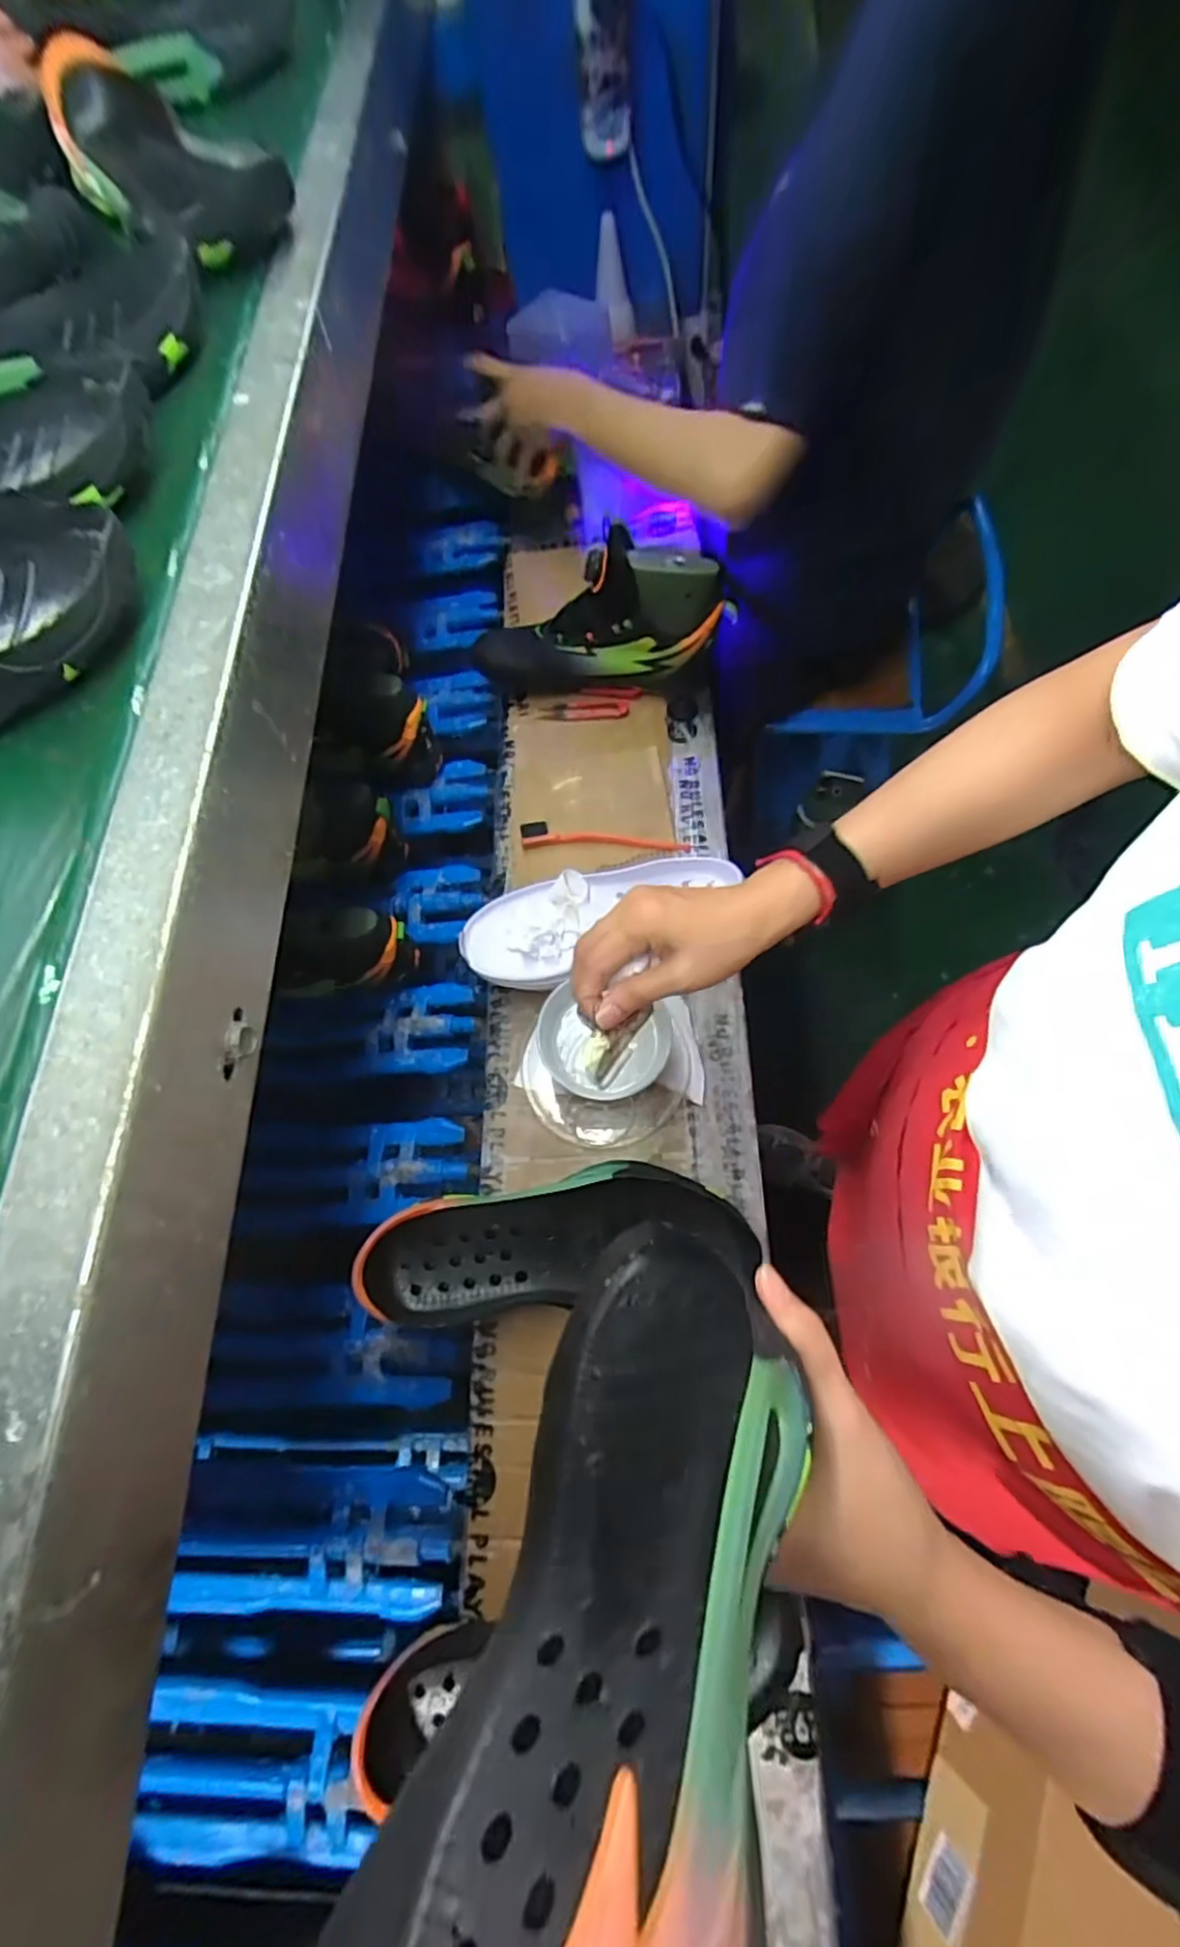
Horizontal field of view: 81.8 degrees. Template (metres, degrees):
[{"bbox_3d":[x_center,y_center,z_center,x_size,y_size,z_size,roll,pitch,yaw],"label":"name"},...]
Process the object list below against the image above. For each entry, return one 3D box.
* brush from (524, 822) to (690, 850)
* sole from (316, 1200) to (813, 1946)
[{"bbox_3d":[0.015,-0.139,0.688,0.170,0.015,0.029,4,68,2],"label":"brush"},{"bbox_3d":[0.018,0.176,0.224,0.104,0.312,0.065,-28,88,16],"label":"sole"}]

